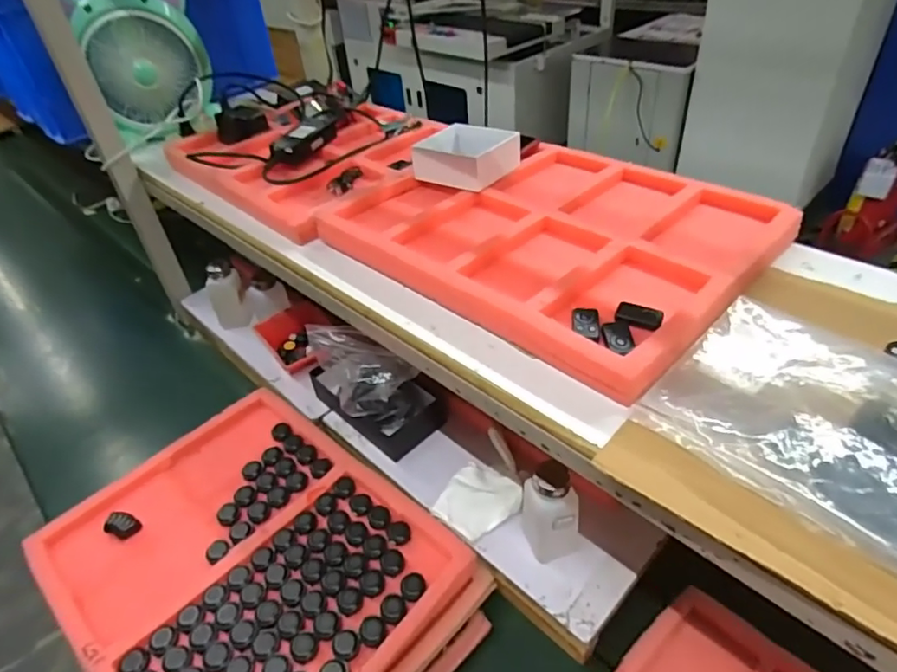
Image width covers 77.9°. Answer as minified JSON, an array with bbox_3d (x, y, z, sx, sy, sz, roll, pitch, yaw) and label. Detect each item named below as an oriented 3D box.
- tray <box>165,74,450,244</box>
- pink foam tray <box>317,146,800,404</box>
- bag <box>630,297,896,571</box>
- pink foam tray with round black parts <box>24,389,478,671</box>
[{"bbox_3d":[-0.254,-0.335,0.926,0.518,0.081,0.359,25,48,34],"label":"tray"},{"bbox_3d":[0.118,-0.133,0.672,0.372,0.035,0.457,-34,46,-30],"label":"pink foam tray"},{"bbox_3d":[0.312,0.072,0.408,0.192,0.034,0.286,-31,44,-27],"label":"bag"},{"bbox_3d":[-0.255,0.276,0.690,0.463,0.043,0.377,27,49,35],"label":"pink foam tray with round black parts"}]

